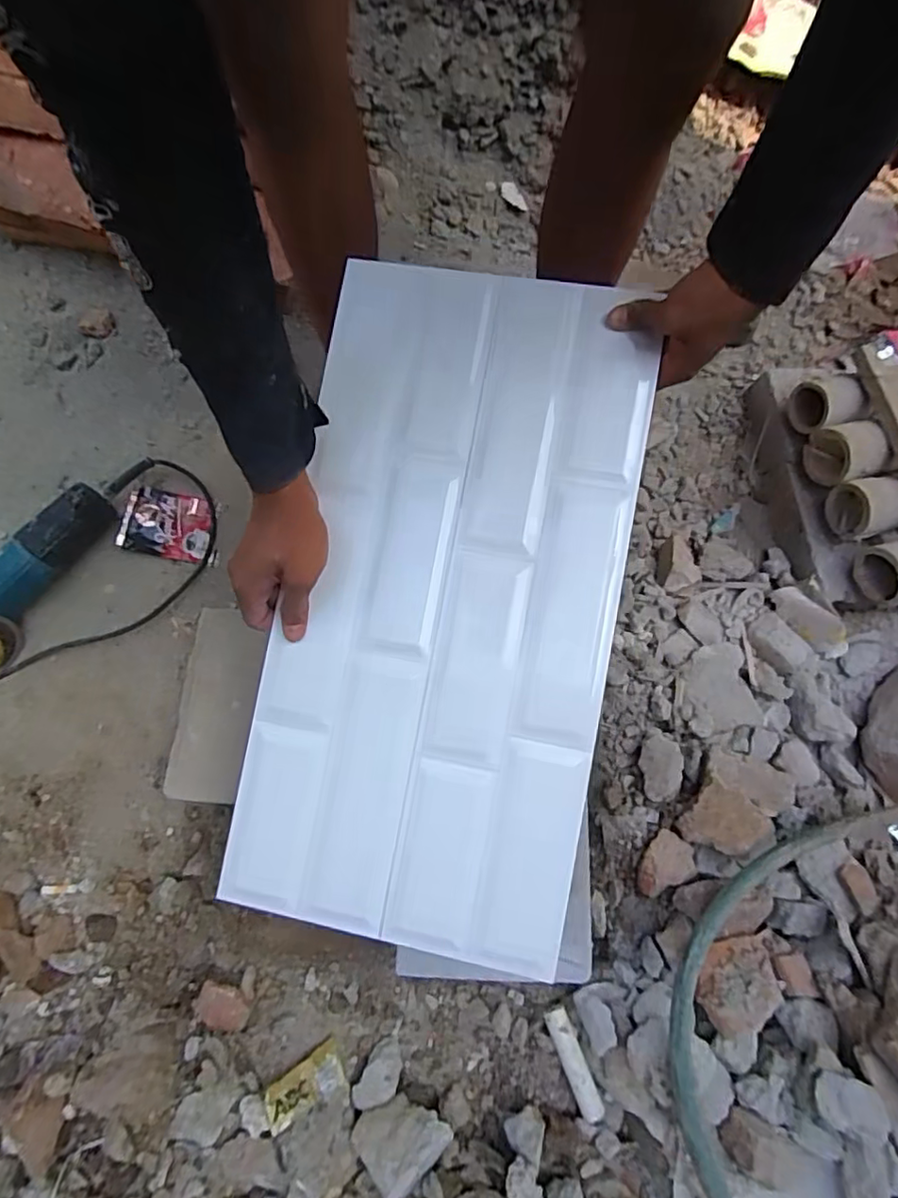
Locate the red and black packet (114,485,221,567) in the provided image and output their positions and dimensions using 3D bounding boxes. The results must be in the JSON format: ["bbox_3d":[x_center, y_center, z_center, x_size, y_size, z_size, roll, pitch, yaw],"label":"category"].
[{"bbox_3d":[-0.363,-0.097,0.774,0.118,0.005,0.088,12,74,-18],"label":"red and black packet"}]

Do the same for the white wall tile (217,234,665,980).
[{"bbox_3d":[-0.005,0.000,0.515,0.291,0.012,0.575,10,87,7],"label":"white wall tile"}]

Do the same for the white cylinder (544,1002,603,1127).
[{"bbox_3d":[0.120,0.449,0.573,0.022,0.028,0.096,-20,71,-10],"label":"white cylinder"}]

